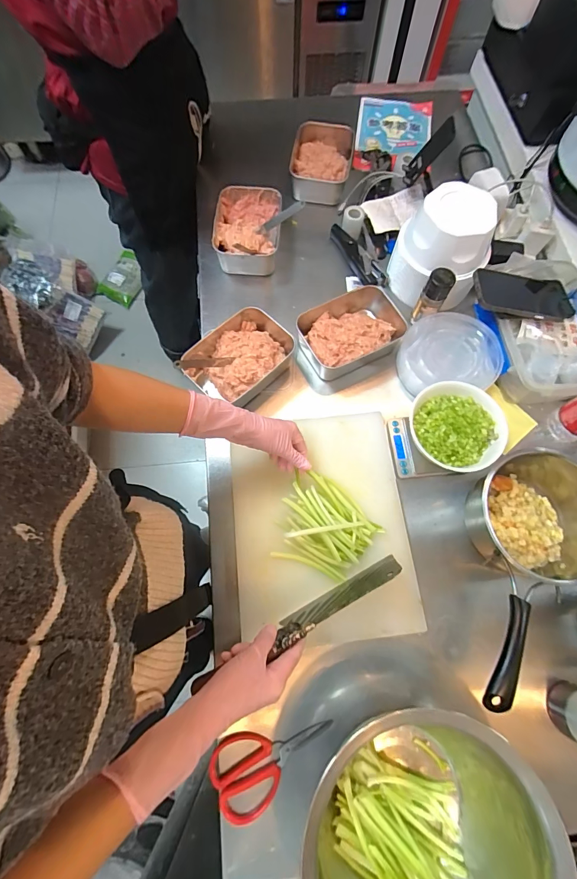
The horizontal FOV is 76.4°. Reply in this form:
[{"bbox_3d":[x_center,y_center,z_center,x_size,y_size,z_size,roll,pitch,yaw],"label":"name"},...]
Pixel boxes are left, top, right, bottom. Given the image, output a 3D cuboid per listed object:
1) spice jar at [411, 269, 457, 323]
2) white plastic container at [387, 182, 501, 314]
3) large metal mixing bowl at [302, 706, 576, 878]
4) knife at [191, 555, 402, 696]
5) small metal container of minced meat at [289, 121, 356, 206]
[{"bbox_3d":[0.259,-0.253,0.664,0.042,0.108,0.039,0,71,-1],"label":"spice jar"},{"bbox_3d":[0.277,-0.341,0.673,0.164,0.157,0.146,25,72,7],"label":"white plastic container"},{"bbox_3d":[0.150,0.448,0.406,0.256,0.143,0.238,-37,76,-13],"label":"large metal mixing bowl"},{"bbox_3d":[0.023,0.233,0.472,0.297,0.070,0.021,-24,73,-20],"label":"knife"},{"bbox_3d":[0.072,-0.623,0.833,0.134,0.060,0.190,10,71,2],"label":"small metal container of minced meat"}]

